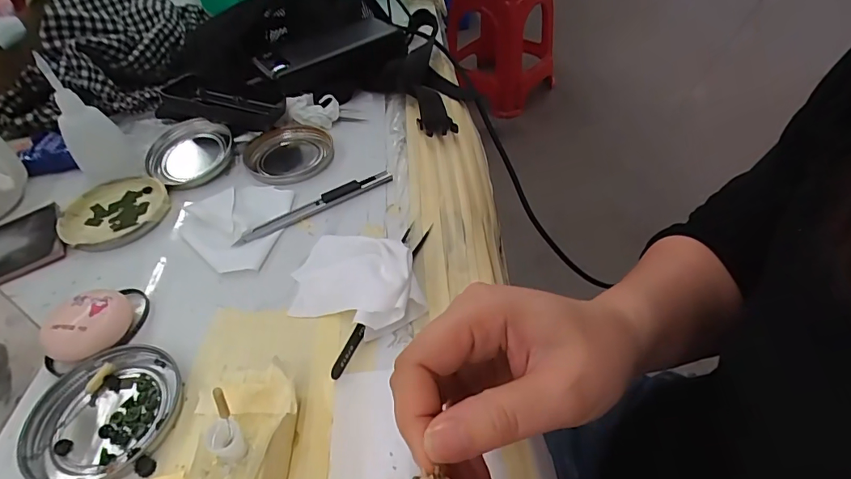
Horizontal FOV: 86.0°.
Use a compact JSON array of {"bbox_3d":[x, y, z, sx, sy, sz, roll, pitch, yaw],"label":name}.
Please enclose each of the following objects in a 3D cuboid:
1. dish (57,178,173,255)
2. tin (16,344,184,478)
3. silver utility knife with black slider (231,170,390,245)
[{"bbox_3d":[-0.250,-0.021,0.370,0.078,0.011,0.078,-3,46,3],"label":"dish"},{"bbox_3d":[-0.178,0.096,0.252,0.075,0.008,0.076,-3,46,3],"label":"tin"},{"bbox_3d":[-0.086,-0.028,0.362,0.129,0.007,0.013,-26,50,-19],"label":"silver utility knife with black slider"}]

